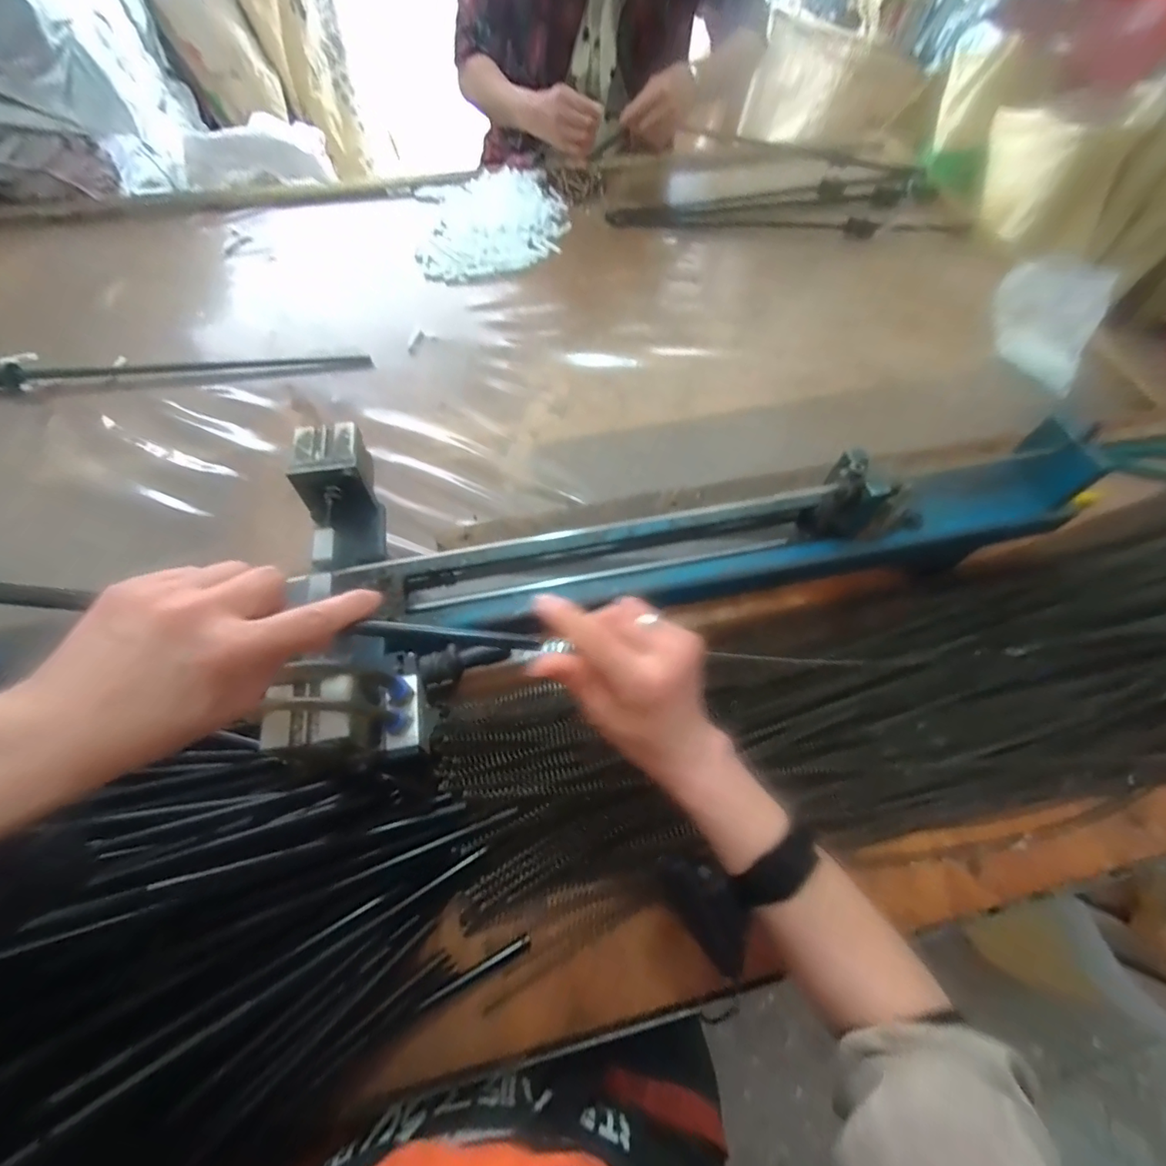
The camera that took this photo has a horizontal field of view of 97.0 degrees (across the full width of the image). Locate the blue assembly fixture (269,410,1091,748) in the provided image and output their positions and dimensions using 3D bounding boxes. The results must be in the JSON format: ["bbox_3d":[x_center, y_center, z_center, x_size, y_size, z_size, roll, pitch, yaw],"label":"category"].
[{"bbox_3d":[0.119,-0.028,0.451,0.675,0.112,0.250,-7,62,-8],"label":"blue assembly fixture"}]

